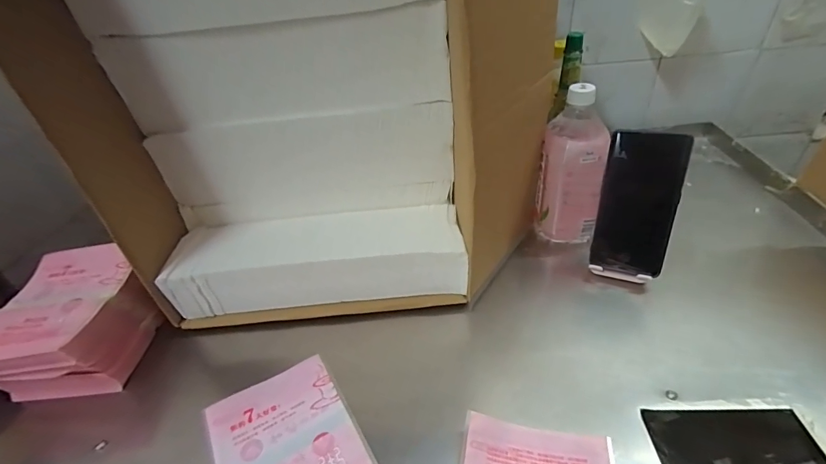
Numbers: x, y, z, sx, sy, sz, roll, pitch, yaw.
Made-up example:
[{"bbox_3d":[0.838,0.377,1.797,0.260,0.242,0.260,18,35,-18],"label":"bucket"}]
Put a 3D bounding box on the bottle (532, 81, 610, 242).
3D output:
[{"bbox_3d":[0.202,-0.078,0.505,0.070,0.191,0.066,-1,38,9],"label":"bottle"}]

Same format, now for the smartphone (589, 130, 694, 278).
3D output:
[{"bbox_3d":[0.255,-0.029,0.447,0.076,0.162,0.007,11,20,27],"label":"smartphone"}]

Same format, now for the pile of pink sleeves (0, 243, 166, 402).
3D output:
[{"bbox_3d":[-0.385,0.108,0.450,0.135,0.091,0.167,-4,38,5],"label":"pile of pink sleeves"}]

